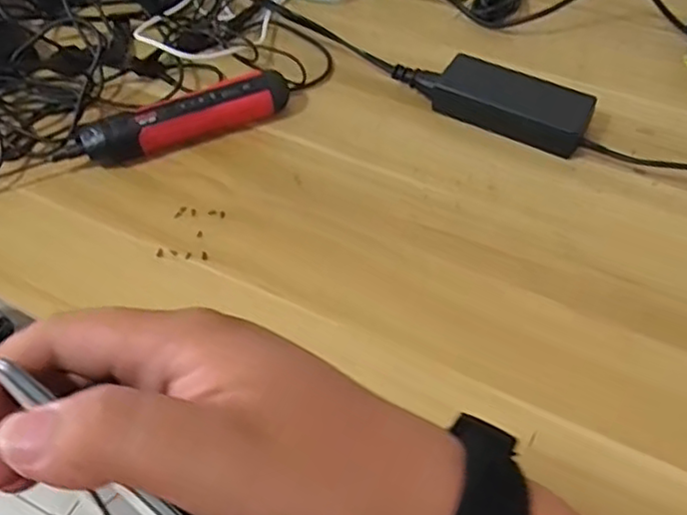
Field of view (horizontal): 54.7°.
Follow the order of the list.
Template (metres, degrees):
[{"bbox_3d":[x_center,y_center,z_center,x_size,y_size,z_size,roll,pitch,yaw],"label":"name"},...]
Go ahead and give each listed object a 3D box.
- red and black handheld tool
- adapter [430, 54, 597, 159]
[{"bbox_3d":[-0.142,-0.117,0.566,0.197,0.038,0.034,-22,56,-12],"label":"red and black handheld tool"},{"bbox_3d":[0.144,-0.131,0.563,0.125,0.027,0.059,26,60,20],"label":"adapter"}]

